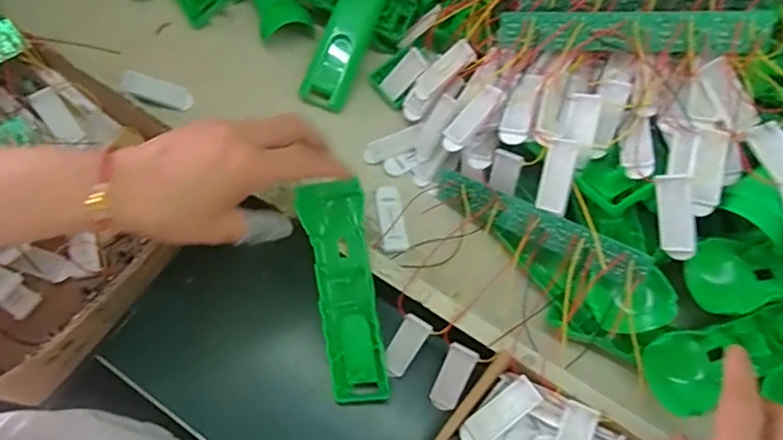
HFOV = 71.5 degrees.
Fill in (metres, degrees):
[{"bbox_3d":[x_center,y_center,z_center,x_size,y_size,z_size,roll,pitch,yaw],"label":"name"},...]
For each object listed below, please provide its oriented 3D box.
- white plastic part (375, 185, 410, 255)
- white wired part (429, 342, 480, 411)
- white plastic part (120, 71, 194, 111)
[{"bbox_3d":[-0.001,-0.002,0.449,0.022,0.008,0.060,-9,67,-6],"label":"white plastic part"},{"bbox_3d":[0.046,0.117,0.405,0.022,0.011,0.049,24,101,8],"label":"white wired part"},{"bbox_3d":[-0.207,-0.114,0.483,0.059,0.010,0.019,17,63,-28],"label":"white plastic part"}]

